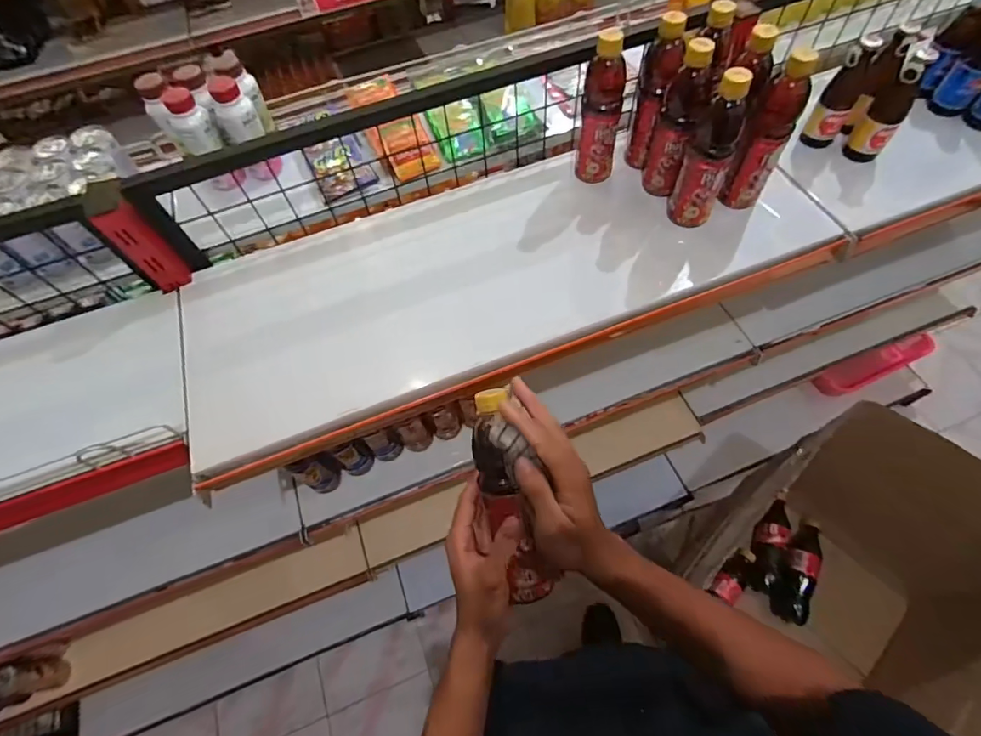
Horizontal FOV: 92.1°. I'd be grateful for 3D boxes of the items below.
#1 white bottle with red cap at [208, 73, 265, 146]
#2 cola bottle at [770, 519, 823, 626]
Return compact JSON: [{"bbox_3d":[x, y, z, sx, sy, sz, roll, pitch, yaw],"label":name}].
[{"bbox_3d":[-0.376,-0.375,0.689,0.048,0.079,0.051,26,66,17],"label":"white bottle with red cap"},{"bbox_3d":[0.623,0.396,0.949,0.072,0.050,0.214,28,67,18],"label":"cola bottle"}]

